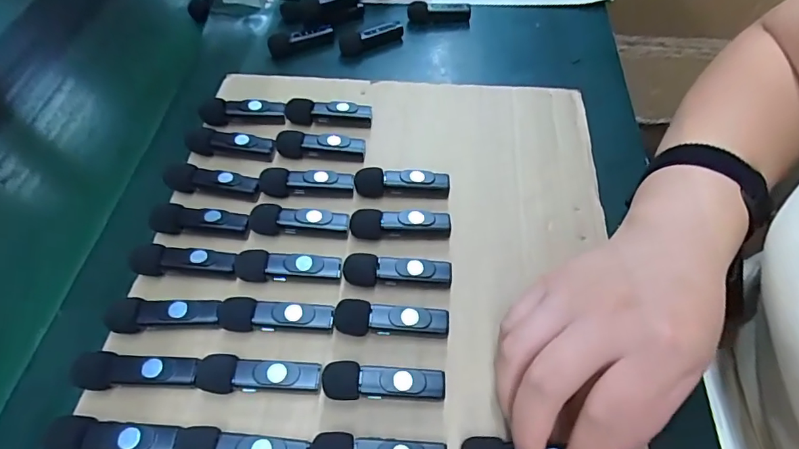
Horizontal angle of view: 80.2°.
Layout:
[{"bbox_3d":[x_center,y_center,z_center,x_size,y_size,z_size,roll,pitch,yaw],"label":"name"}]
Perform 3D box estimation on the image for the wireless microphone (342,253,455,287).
[{"bbox_3d":[-0.001,0.029,0.289,0.064,0.013,0.017,0,55,3],"label":"wireless microphone"}]

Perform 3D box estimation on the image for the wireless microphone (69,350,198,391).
[{"bbox_3d":[-0.141,0.078,0.253,0.063,0.011,0.018,-2,55,3],"label":"wireless microphone"}]

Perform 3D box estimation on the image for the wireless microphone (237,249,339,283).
[{"bbox_3d":[-0.068,0.025,0.289,0.064,0.011,0.017,-1,55,3],"label":"wireless microphone"}]

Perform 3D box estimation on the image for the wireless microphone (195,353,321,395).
[{"bbox_3d":[-0.075,0.080,0.253,0.065,0.013,0.018,0,55,4],"label":"wireless microphone"}]

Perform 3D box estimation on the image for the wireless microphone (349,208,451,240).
[{"bbox_3d":[0.000,-0.001,0.307,0.064,0.014,0.016,-1,55,3],"label":"wireless microphone"}]

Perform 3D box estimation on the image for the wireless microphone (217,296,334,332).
[{"bbox_3d":[-0.071,0.052,0.272,0.065,0.012,0.018,-1,55,3],"label":"wireless microphone"}]

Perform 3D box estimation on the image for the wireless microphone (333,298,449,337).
[{"bbox_3d":[-0.005,0.054,0.271,0.064,0.013,0.019,0,55,4],"label":"wireless microphone"}]

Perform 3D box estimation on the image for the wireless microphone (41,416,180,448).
[{"bbox_3d":[-0.142,0.105,0.234,0.064,0.011,0.019,-1,55,3],"label":"wireless microphone"}]

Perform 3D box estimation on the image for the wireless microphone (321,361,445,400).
[{"bbox_3d":[-0.009,0.084,0.251,0.064,0.014,0.018,1,55,4],"label":"wireless microphone"}]

